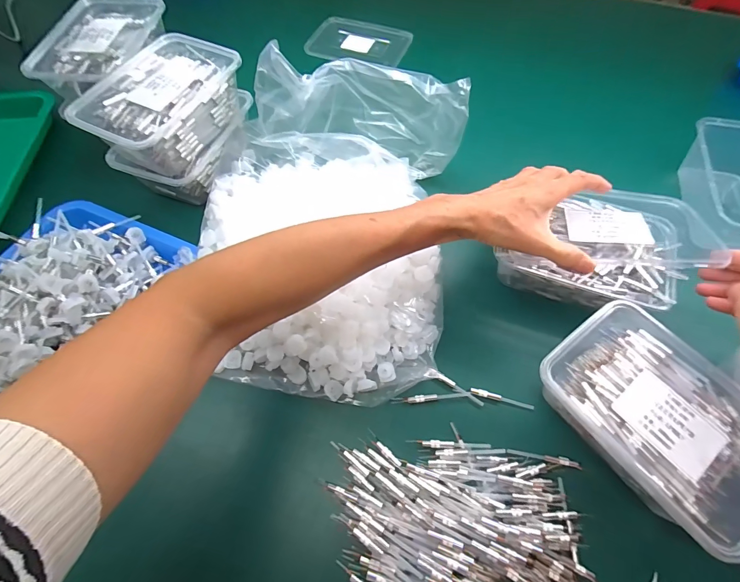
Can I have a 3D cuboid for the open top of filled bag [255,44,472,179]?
[{"bbox_3d":[-0.016,-0.216,0.442,0.256,0.107,0.064,12,64,7],"label":"open top of filled bag"}]

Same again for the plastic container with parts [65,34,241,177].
[{"bbox_3d":[-0.242,-0.215,0.433,0.120,0.065,0.170,27,67,14],"label":"plastic container with parts"}]

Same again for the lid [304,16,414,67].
[{"bbox_3d":[-0.021,-0.431,0.638,0.168,0.016,0.105,20,65,11],"label":"lid"}]

